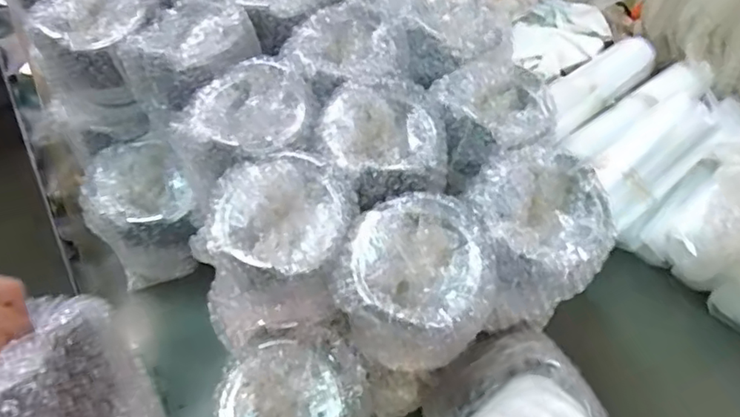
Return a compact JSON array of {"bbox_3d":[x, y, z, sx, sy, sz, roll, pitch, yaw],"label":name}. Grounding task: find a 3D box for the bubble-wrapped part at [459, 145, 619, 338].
[{"bbox_3d":[0.134,0.024,0.470,0.109,0.101,0.121,-13,57,-11],"label":"bubble-wrapped part"}]

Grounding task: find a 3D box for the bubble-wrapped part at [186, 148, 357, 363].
[{"bbox_3d":[-0.073,0.035,0.459,0.124,0.111,0.112,-15,58,-13],"label":"bubble-wrapped part"}]

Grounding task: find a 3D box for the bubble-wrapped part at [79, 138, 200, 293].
[{"bbox_3d":[-0.235,0.007,0.590,0.105,0.107,0.111,-18,59,-15],"label":"bubble-wrapped part"}]

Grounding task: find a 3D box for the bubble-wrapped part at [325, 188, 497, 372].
[{"bbox_3d":[0.036,0.065,0.444,0.109,0.111,0.105,1,56,-2],"label":"bubble-wrapped part"}]

